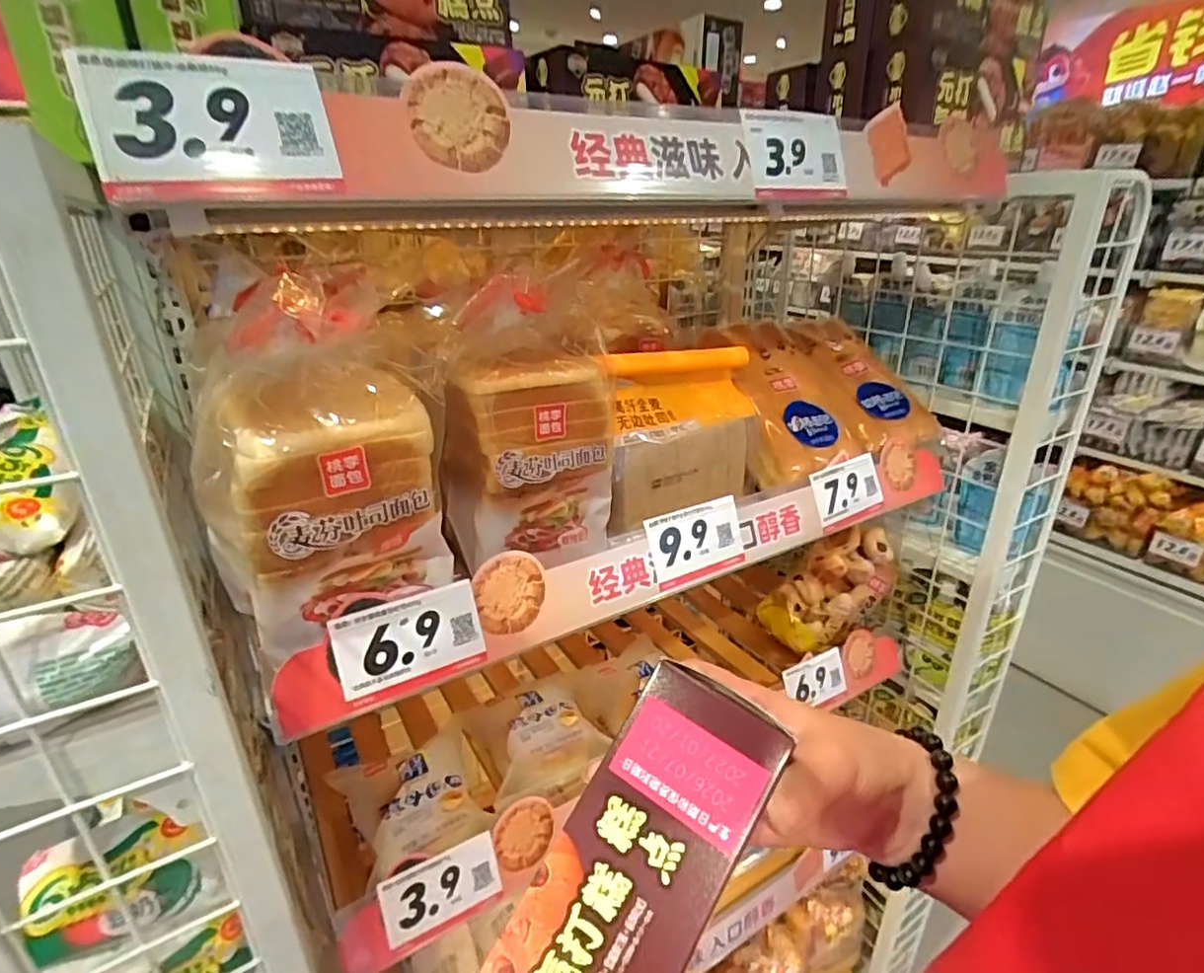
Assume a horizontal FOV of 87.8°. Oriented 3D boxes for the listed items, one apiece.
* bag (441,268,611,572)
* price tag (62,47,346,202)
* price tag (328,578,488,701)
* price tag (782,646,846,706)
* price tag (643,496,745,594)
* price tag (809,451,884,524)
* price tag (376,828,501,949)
[{"bbox_3d":[-0.059,-0.028,0.493,0.132,0.169,0.083,-8,25,-18],"label":"bag"},{"bbox_3d":[-0.169,-0.158,0.274,0.093,0.063,0.005,-16,4,-28],"label":"price tag"},{"bbox_3d":[-0.127,0.100,0.415,0.093,0.053,0.004,-14,3,-29],"label":"price tag"},{"bbox_3d":[0.250,0.226,0.733,0.091,0.052,0.007,-11,-3,-27],"label":"price tag"},{"bbox_3d":[0.081,0.047,0.531,0.091,0.060,0.004,-15,4,-26],"label":"price tag"},{"bbox_3d":[0.244,0.001,0.623,0.096,0.052,0.005,-16,4,-28],"label":"price tag"},{"bbox_3d":[-0.131,0.328,0.513,0.093,0.052,0.004,-12,-2,-29],"label":"price tag"}]

